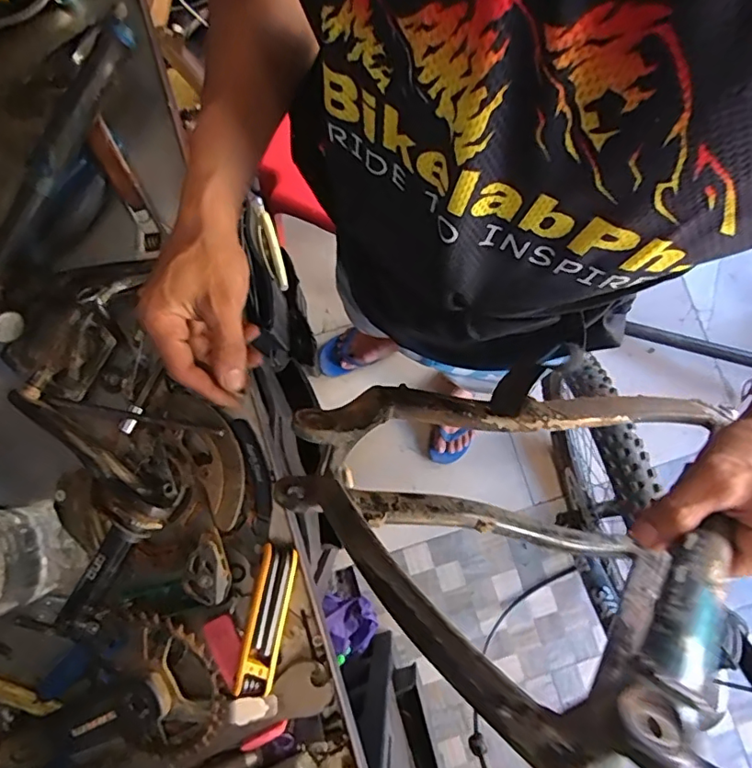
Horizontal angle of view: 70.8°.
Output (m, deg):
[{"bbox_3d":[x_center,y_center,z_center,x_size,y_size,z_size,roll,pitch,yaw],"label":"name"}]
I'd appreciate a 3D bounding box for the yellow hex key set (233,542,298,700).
[{"bbox_3d":[-0.102,0.224,0.504,0.033,0.029,0.130,11,83,0],"label":"yellow hex key set"}]

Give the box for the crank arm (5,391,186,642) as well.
[{"bbox_3d":[-0.310,0.115,0.497,0.205,0.047,0.156,31,83,3],"label":"crank arm"}]

